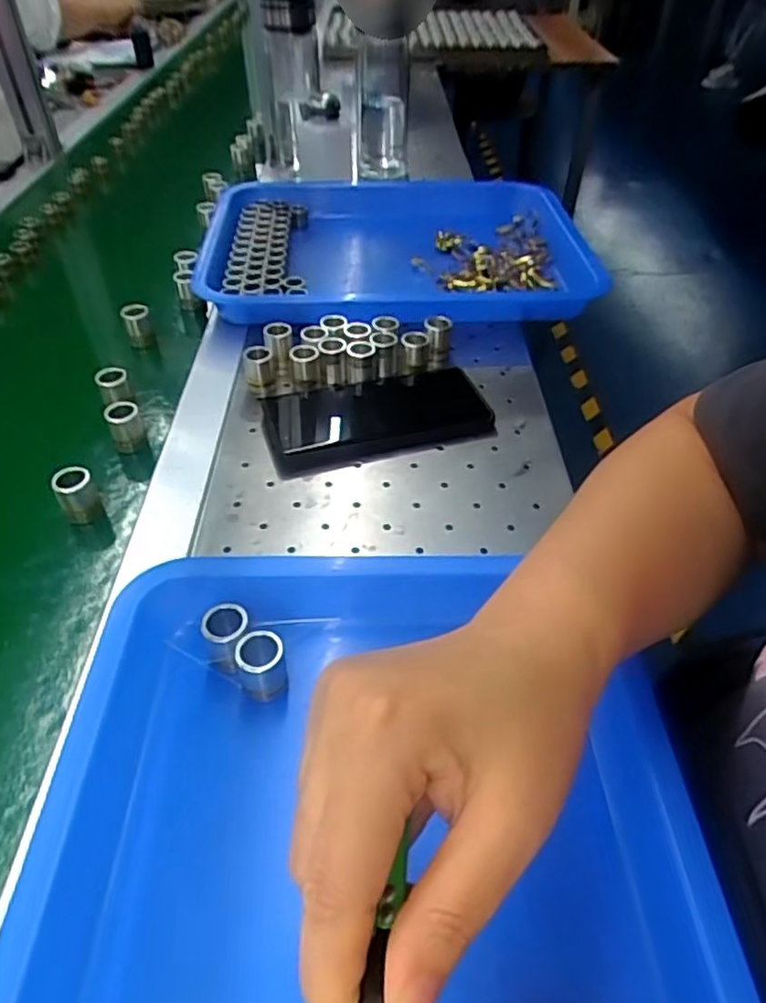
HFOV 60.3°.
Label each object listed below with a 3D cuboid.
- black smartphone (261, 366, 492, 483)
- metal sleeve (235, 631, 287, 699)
[{"bbox_3d":[-0.005,-0.069,0.497,0.166,0.013,0.087,-13,46,-13],"label":"black smartphone"},{"bbox_3d":[-0.059,0.083,0.323,0.022,0.034,0.023,0,44,0],"label":"metal sleeve"}]

